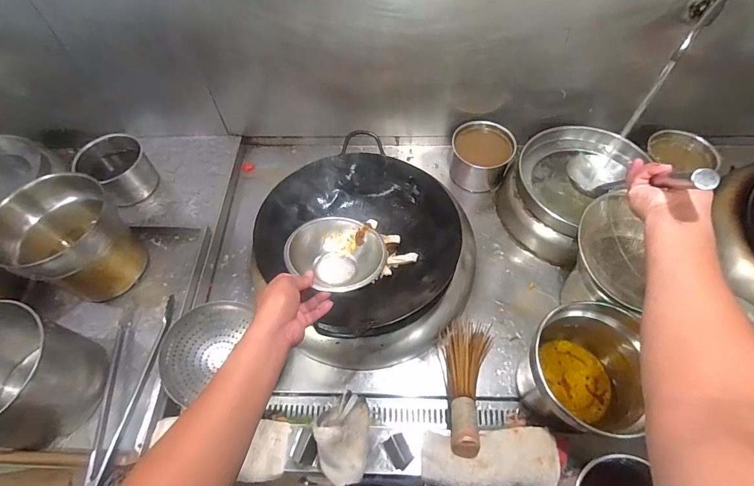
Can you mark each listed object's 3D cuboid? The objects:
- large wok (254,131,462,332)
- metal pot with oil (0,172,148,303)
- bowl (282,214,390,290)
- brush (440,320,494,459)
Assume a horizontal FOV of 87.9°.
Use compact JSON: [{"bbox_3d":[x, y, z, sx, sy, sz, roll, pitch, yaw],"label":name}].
[{"bbox_3d":[-0.042,-0.013,0.903,0.399,0.121,0.408,-31,61,-16],"label":"large wok"},{"bbox_3d":[-0.684,0.006,0.901,0.209,0.236,0.229,-1,58,2],"label":"metal pot with oil"},{"bbox_3d":[-0.071,0.030,0.708,0.159,0.075,0.154,-1,58,2],"label":"bowl"},{"bbox_3d":[0.182,0.294,0.816,0.110,0.078,0.278,9,45,8],"label":"brush"}]

